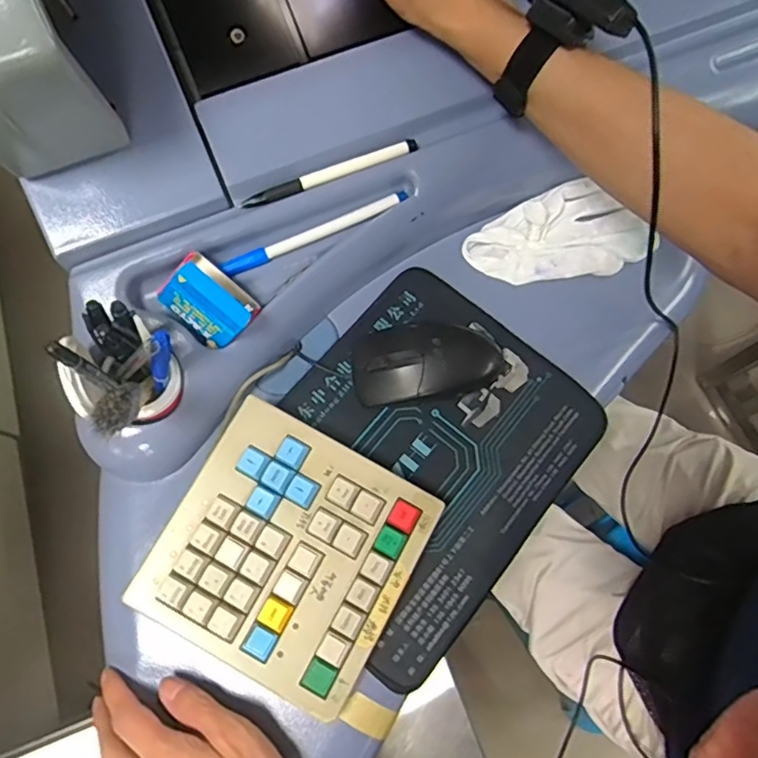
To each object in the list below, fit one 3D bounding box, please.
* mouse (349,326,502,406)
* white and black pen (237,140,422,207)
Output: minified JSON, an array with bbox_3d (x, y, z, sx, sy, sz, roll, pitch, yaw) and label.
[{"bbox_3d":[0.035,-0.015,0.434,0.113,0.032,0.060,-6,72,-1],"label":"mouse"},{"bbox_3d":[-0.035,-0.148,0.419,0.130,0.010,0.012,-22,73,-6],"label":"white and black pen"}]

